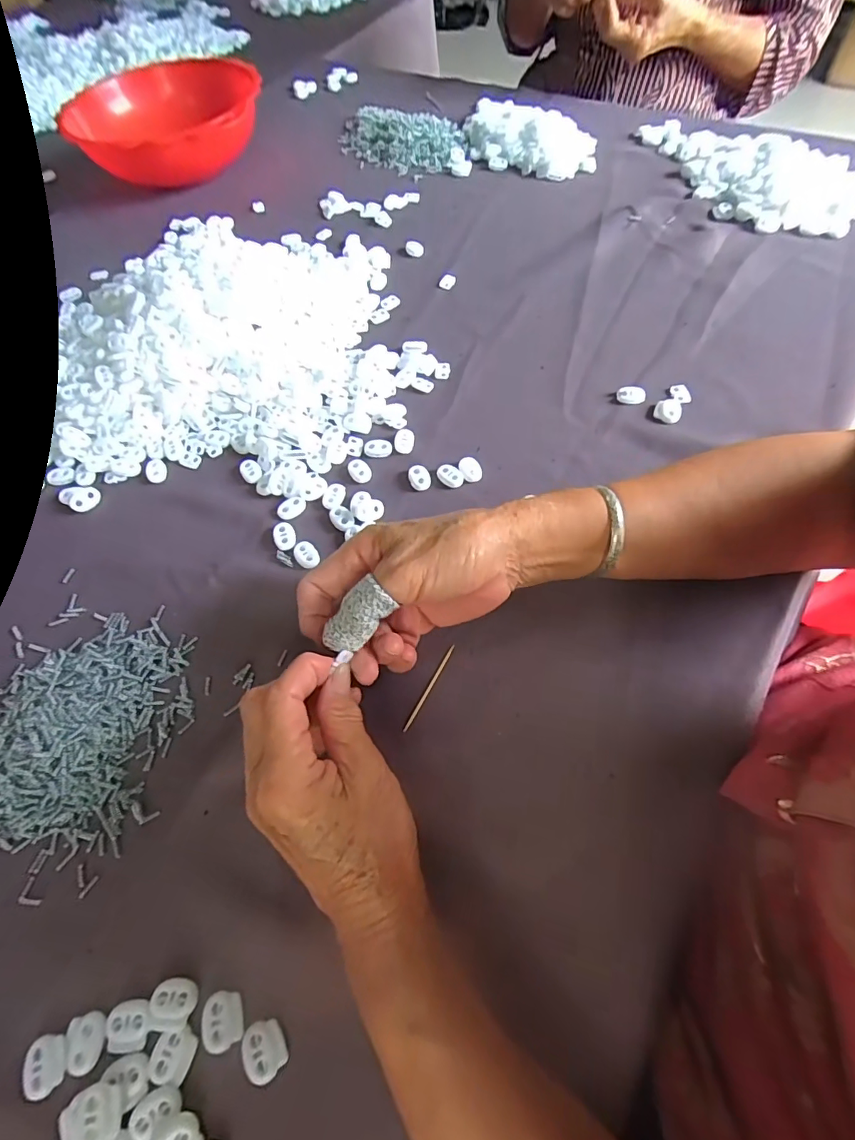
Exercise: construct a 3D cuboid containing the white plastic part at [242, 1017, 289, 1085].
[{"bbox_3d":[-0.077,0.226,0.232,0.018,0.006,0.021,-33,65,-13],"label":"white plastic part"}]

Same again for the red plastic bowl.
[{"bbox_3d":[-0.322,-0.565,0.634,0.215,0.076,0.215,-12,62,-3],"label":"red plastic bowl"}]

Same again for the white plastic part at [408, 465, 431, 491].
[{"bbox_3d":[-0.006,-0.073,0.385,0.016,0.008,0.023,-17,63,-5],"label":"white plastic part"}]

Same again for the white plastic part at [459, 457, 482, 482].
[{"bbox_3d":[0.033,-0.079,0.385,0.015,0.009,0.023,-20,63,-6],"label":"white plastic part"}]

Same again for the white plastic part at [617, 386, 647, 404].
[{"bbox_3d":[0.169,-0.146,0.409,0.023,0.007,0.015,13,64,10],"label":"white plastic part"}]

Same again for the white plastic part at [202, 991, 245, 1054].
[{"bbox_3d":[-0.099,0.217,0.238,0.018,0.005,0.021,-16,63,-5],"label":"white plastic part"}]

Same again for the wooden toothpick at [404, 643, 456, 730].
[{"bbox_3d":[0.001,0.073,0.308,0.004,0.004,0.060,27,67,16],"label":"wooden toothpick"}]

